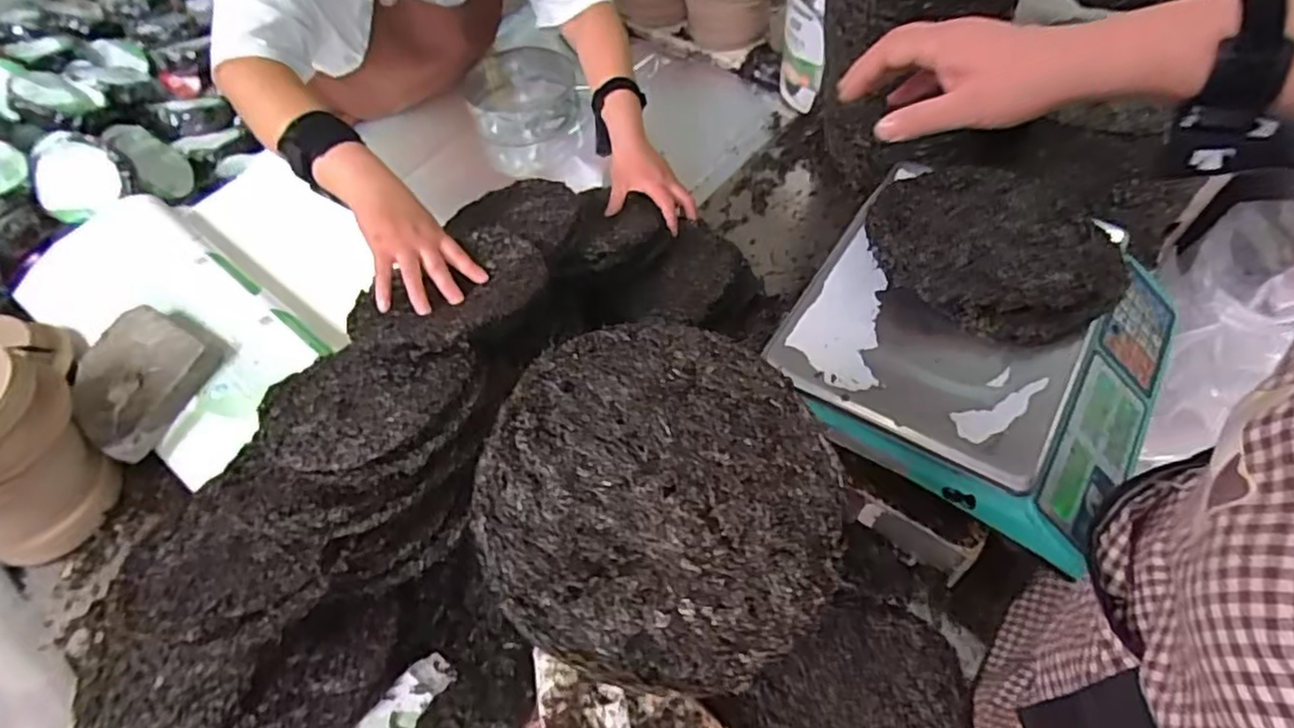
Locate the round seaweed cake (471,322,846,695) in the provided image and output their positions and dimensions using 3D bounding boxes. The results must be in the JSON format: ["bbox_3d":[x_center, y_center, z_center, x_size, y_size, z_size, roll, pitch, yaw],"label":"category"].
[{"bbox_3d":[0.012,0.070,0.380,0.196,0.005,0.192,4,69,-12],"label":"round seaweed cake"}]

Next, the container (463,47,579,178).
[{"bbox_3d":[-0.202,-0.416,1.136,0.174,0.114,0.182,-9,55,-1],"label":"container"}]

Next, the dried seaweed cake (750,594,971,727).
[{"bbox_3d":[0.188,0.304,0.606,0.175,0.017,0.185,-2,55,3],"label":"dried seaweed cake"}]

